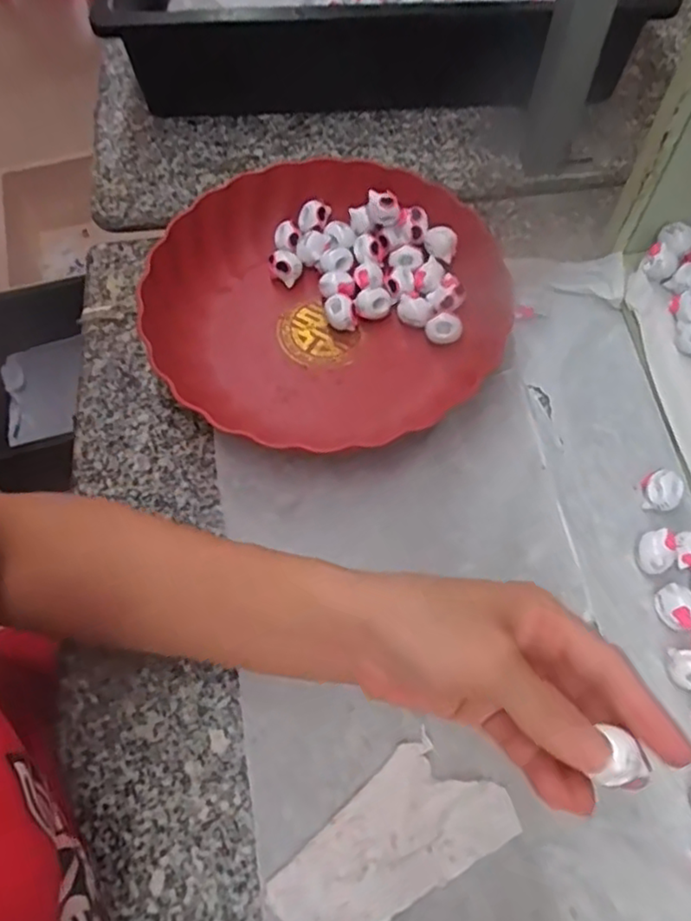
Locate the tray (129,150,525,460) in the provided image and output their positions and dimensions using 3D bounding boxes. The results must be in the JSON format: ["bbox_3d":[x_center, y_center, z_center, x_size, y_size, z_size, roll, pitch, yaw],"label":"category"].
[{"bbox_3d":[-0.011,-0.117,0.459,0.243,0.045,0.231,3,64,4],"label":"tray"}]

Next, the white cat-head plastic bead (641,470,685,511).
[{"bbox_3d":[0.198,0.020,0.403,0.019,0.021,0.023,4,64,4],"label":"white cat-head plastic bead"}]

